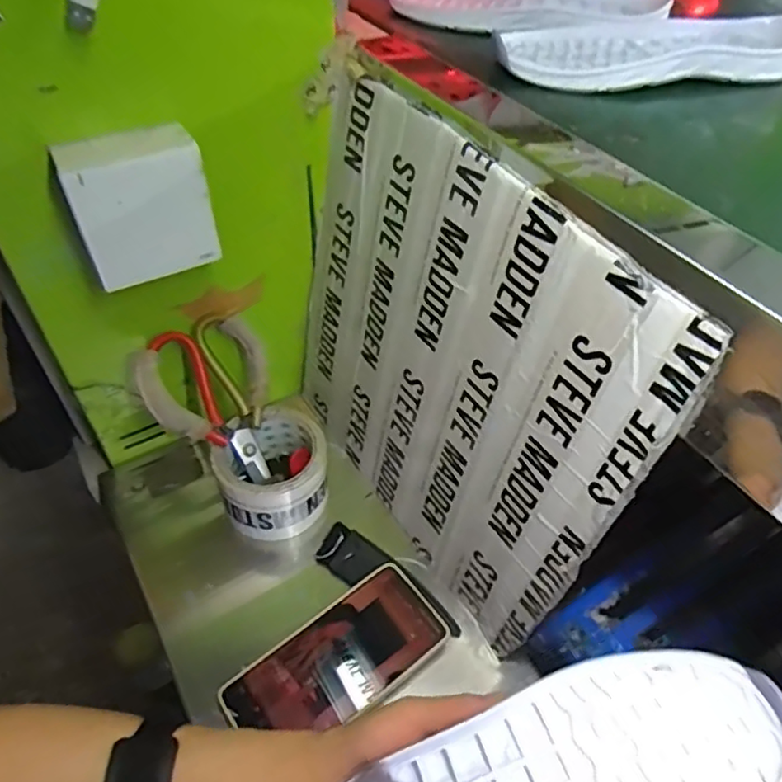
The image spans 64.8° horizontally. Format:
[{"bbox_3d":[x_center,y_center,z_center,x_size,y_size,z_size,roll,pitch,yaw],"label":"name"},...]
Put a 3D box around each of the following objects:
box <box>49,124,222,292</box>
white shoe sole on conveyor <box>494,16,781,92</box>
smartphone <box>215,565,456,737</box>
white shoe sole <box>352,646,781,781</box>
[{"bbox_3d":[-0.169,-0.125,0.415,0.085,0.088,0.049,-21,52,-23],"label":"box"},{"bbox_3d":[0.184,-0.245,0.445,0.218,0.026,0.100,-1,48,-4],"label":"white shoe sole on conveyor"},{"bbox_3d":[-0.039,0.203,0.464,0.161,0.009,0.079,-29,55,-28],"label":"smartphone"},{"bbox_3d":[0.072,0.189,0.301,0.228,0.028,0.085,-20,49,5],"label":"white shoe sole"}]

